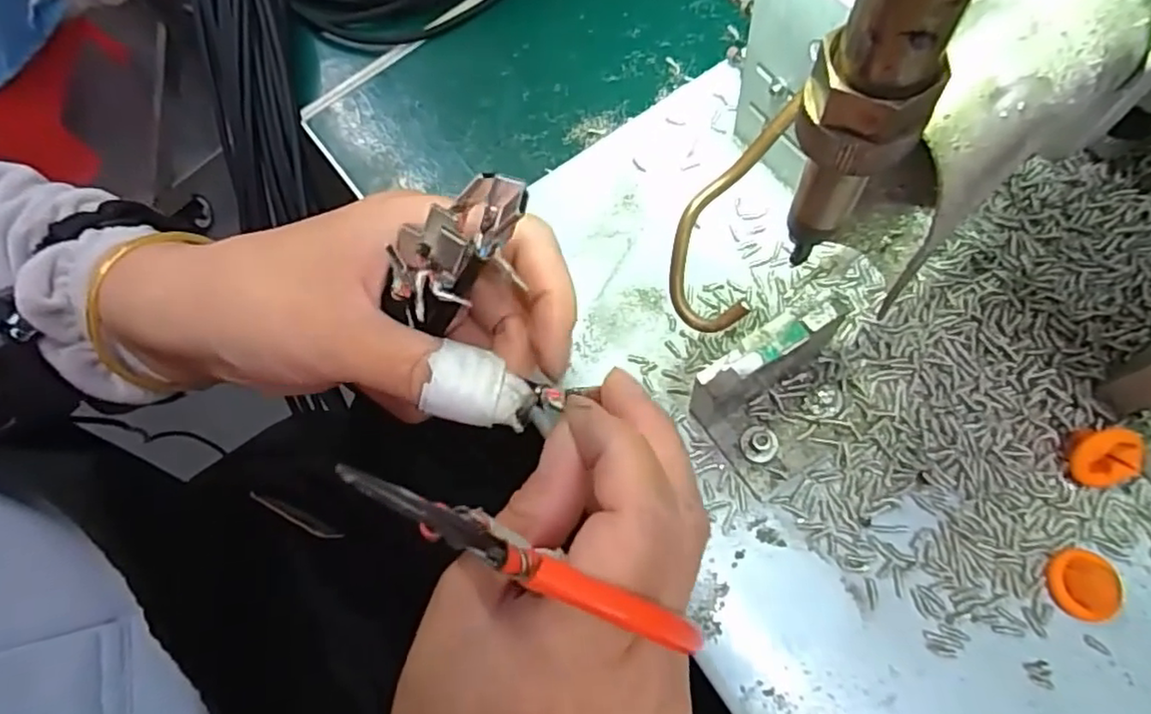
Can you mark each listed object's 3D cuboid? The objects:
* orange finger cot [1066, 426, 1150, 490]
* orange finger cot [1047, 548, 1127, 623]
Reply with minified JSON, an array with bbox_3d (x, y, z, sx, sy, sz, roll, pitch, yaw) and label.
[{"bbox_3d":[0.164,0.031,0.199,0.020,0.021,0.006,-2,26,8],"label":"orange finger cot"},{"bbox_3d":[0.152,0.068,0.190,0.015,0.012,0.021,-7,69,-3],"label":"orange finger cot"}]

